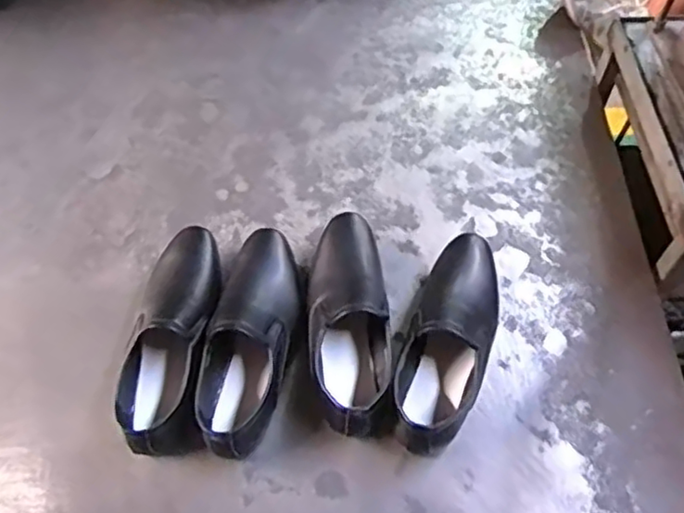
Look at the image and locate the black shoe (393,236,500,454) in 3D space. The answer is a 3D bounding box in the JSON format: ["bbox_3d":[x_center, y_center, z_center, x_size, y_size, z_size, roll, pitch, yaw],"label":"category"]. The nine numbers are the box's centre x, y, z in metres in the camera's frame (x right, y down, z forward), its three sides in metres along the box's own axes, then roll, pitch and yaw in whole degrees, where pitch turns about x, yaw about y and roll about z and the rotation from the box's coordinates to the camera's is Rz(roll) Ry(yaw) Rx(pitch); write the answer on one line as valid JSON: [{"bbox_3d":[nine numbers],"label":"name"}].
[{"bbox_3d":[0.129,0.096,0.772,0.104,0.073,0.291,14,58,10],"label":"black shoe"}]

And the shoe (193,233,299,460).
[{"bbox_3d":[-0.108,0.092,0.779,0.095,0.075,0.293,7,57,6],"label":"shoe"}]

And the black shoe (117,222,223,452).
[{"bbox_3d":[-0.207,0.088,0.778,0.102,0.078,0.289,2,57,2],"label":"black shoe"}]

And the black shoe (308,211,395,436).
[{"bbox_3d":[0.008,0.071,0.792,0.098,0.072,0.293,-4,57,-1],"label":"black shoe"}]

